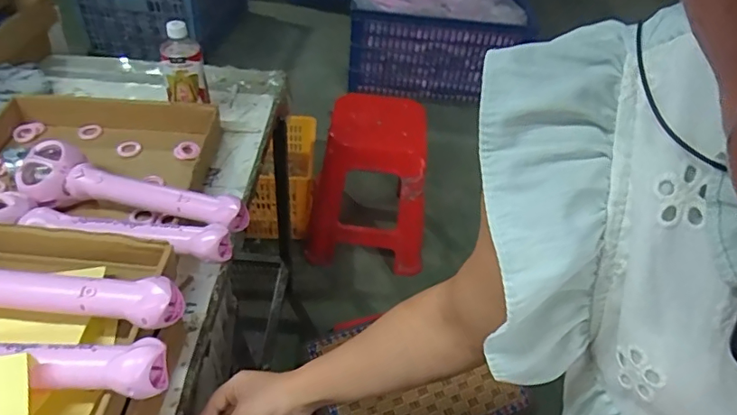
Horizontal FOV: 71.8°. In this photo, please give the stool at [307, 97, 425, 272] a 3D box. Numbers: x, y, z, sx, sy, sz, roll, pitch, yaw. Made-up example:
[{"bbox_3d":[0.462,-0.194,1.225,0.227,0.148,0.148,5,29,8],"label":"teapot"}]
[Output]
[{"bbox_3d":[-0.003,-0.068,1.583,0.359,0.434,0.359,2,43,-5],"label":"stool"}]

